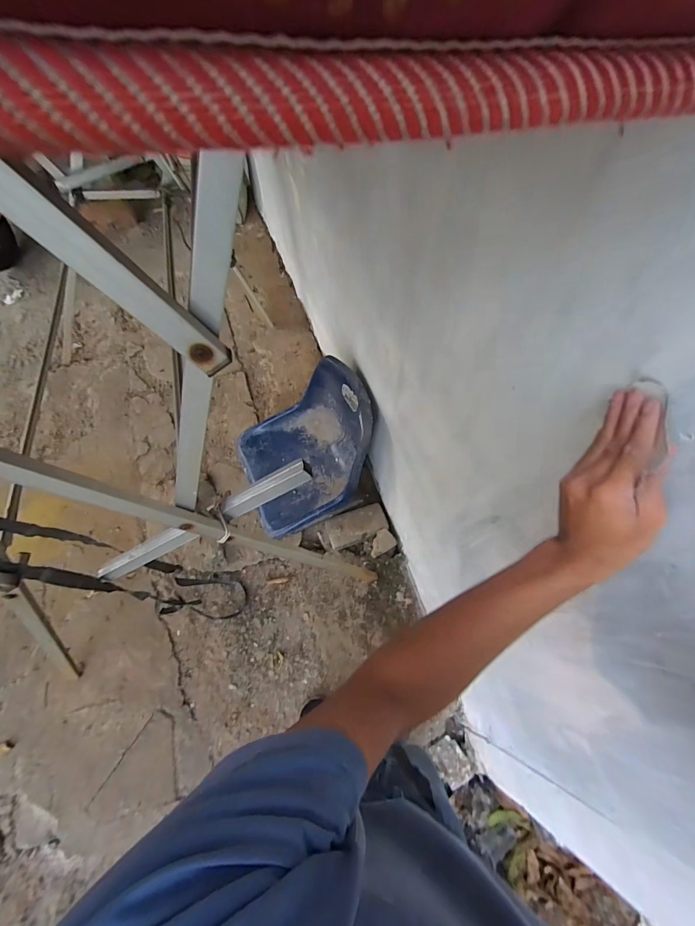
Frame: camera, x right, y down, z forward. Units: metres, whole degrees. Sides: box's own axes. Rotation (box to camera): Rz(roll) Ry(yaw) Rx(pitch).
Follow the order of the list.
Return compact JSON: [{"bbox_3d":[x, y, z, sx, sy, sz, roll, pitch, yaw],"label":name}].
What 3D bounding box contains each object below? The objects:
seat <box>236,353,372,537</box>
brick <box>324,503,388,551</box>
[{"bbox_3d":[-0.155,-0.070,1.236,0.438,0.376,0.449,-20,65,-9],"label":"seat"},{"bbox_3d":[0.034,0.226,1.320,0.215,0.062,0.110,-22,65,-10],"label":"brick"}]

